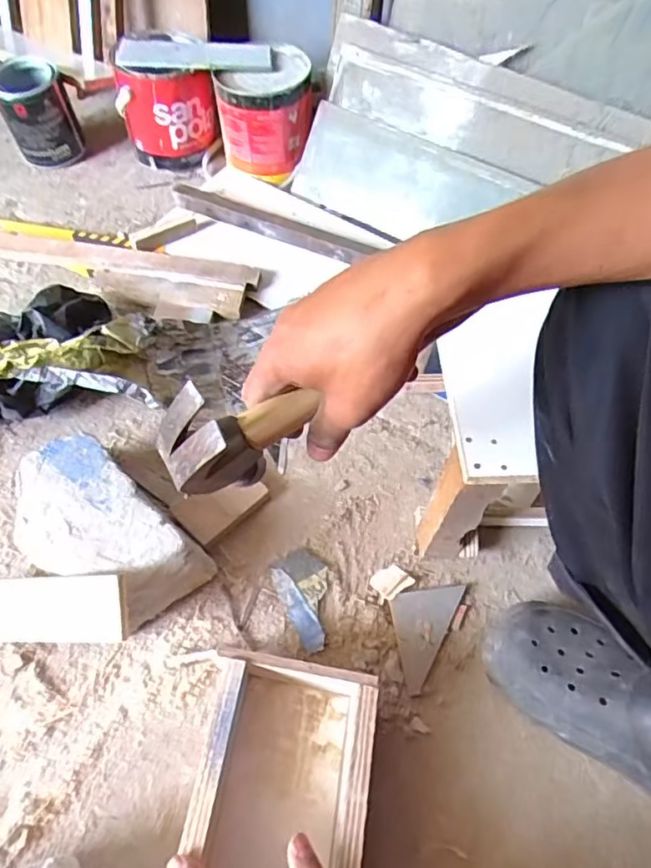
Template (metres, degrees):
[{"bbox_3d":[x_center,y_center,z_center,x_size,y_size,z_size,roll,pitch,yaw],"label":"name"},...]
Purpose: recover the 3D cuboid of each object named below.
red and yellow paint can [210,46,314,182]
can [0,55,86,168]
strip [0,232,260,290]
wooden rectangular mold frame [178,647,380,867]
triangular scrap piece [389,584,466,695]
[{"bbox_3d":[-0.096,-0.524,0.955,0.148,0.148,0.132,4,57,-1],"label":"red and yellow paint can"},{"bbox_3d":[-0.476,-0.531,0.964,0.108,0.131,0.119,-20,60,-16],"label":"can"},{"bbox_3d":[-0.337,-0.259,0.859,0.477,0.037,0.065,9,58,1],"label":"strip"},{"bbox_3d":[-0.042,0.332,0.457,0.132,0.074,0.280,9,58,2],"label":"wooden rectangular mold frame"},{"bbox_3d":[0.096,0.200,0.610,0.062,0.007,0.119,28,60,12],"label":"triangular scrap piece"}]

